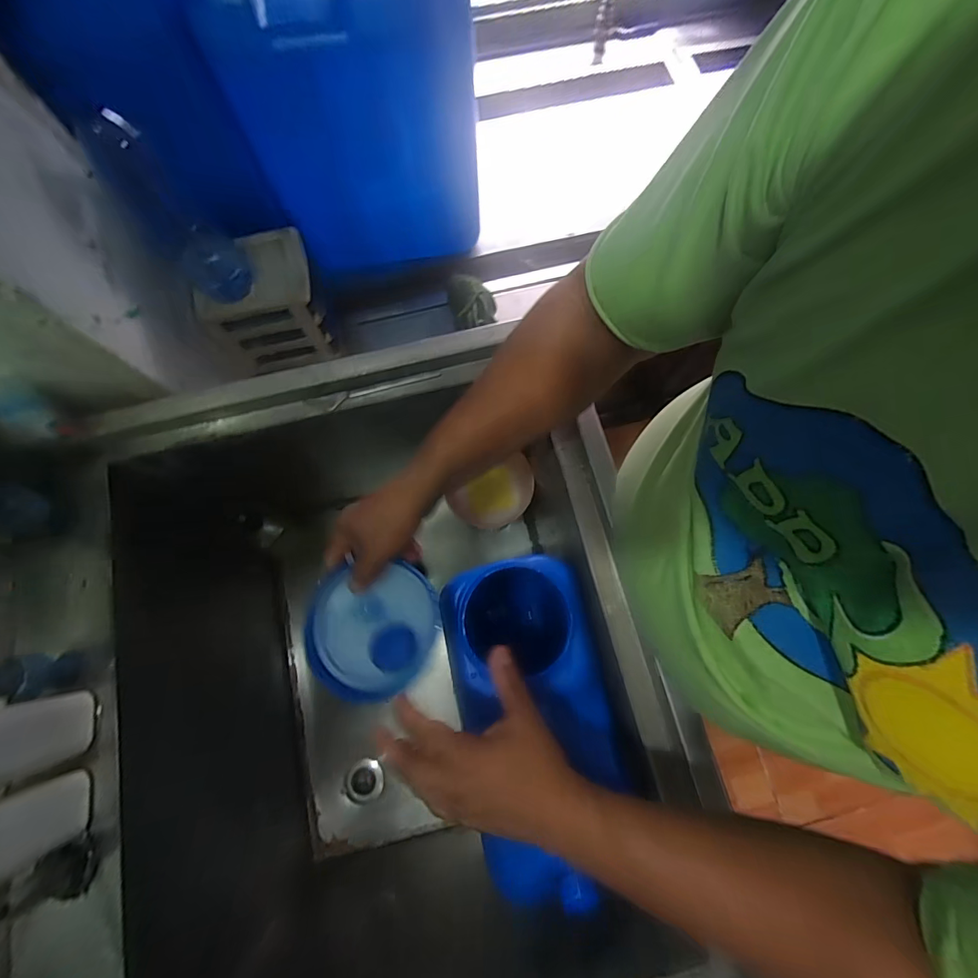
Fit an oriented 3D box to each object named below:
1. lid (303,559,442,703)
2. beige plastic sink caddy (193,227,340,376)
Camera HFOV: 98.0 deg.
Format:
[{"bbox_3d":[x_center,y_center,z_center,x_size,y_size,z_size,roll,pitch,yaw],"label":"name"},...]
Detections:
[{"bbox_3d":[-0.111,0.129,0.400,0.119,0.021,0.125,0,76,0],"label":"lid"},{"bbox_3d":[-0.360,-0.305,0.715,0.167,0.159,0.141,-12,76,-3],"label":"beige plastic sink caddy"}]

